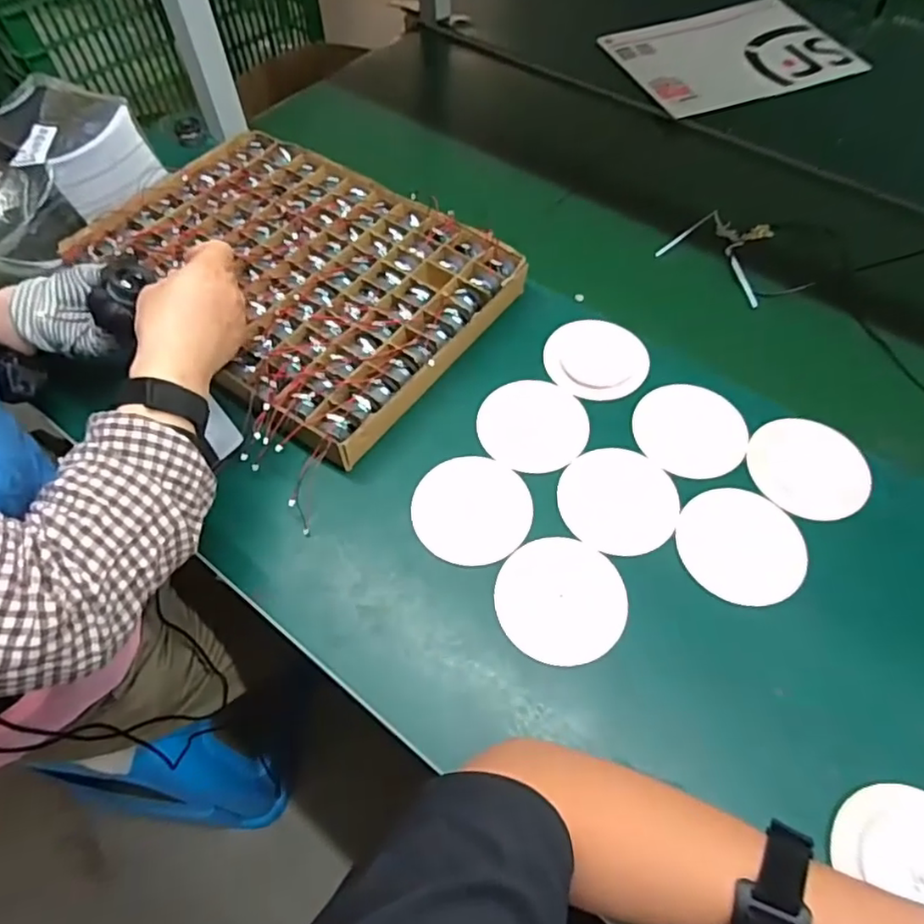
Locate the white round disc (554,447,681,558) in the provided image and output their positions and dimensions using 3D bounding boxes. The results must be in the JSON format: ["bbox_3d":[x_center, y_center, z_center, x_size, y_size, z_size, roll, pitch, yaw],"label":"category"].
[{"bbox_3d":[0.134,0.032,0.522,0.097,0.008,0.097,0,58,1],"label":"white round disc"}]

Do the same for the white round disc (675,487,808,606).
[{"bbox_3d":[0.229,0.066,0.495,0.089,0.006,0.099,-27,62,-15],"label":"white round disc"}]

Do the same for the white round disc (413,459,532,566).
[{"bbox_3d":[0.009,0.039,0.519,0.097,0.004,0.099,0,58,1],"label":"white round disc"}]

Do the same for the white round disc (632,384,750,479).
[{"bbox_3d":[0.210,-0.030,0.555,0.096,0.005,0.098,0,58,1],"label":"white round disc"}]

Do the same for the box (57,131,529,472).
[{"bbox_3d":[-0.177,-0.203,0.647,0.421,0.045,0.291,35,65,20],"label":"box"}]

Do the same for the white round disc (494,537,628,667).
[{"bbox_3d":[0.077,0.107,0.477,0.097,0.006,0.100,-3,57,4],"label":"white round disc"}]

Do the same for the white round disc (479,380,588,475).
[{"bbox_3d":[0.066,-0.035,0.562,0.098,0.004,0.101,0,58,1],"label":"white round disc"}]

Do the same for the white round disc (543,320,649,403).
[{"bbox_3d":[0.133,-0.101,0.595,0.096,0.013,0.091,0,58,1],"label":"white round disc"}]

